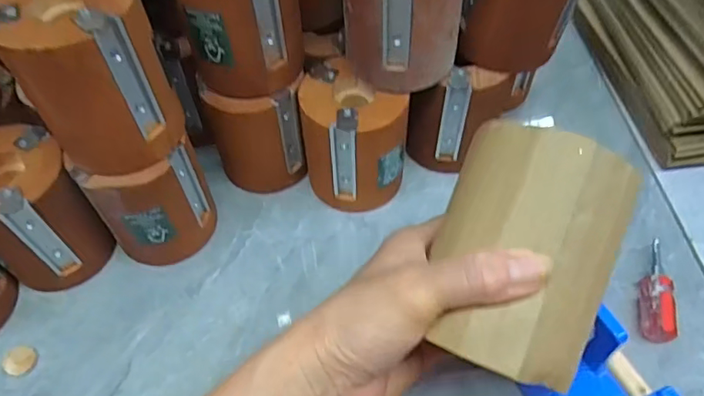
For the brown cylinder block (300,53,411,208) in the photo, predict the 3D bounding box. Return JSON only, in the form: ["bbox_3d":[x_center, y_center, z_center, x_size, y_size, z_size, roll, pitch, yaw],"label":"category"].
[{"bbox_3d":[0.000,-0.046,0.420,0.077,0.098,0.075,-6,56,-4],"label":"brown cylinder block"}]

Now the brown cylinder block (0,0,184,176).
[{"bbox_3d":[-0.150,-0.073,0.315,0.076,0.097,0.078,-23,59,-14],"label":"brown cylinder block"}]

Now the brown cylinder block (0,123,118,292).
[{"bbox_3d":[-0.226,0.011,0.385,0.077,0.101,0.076,-33,62,-20],"label":"brown cylinder block"}]

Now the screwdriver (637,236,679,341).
[{"bbox_3d":[0.221,0.065,0.391,0.021,0.023,0.078,12,57,8],"label":"screwdriver"}]

